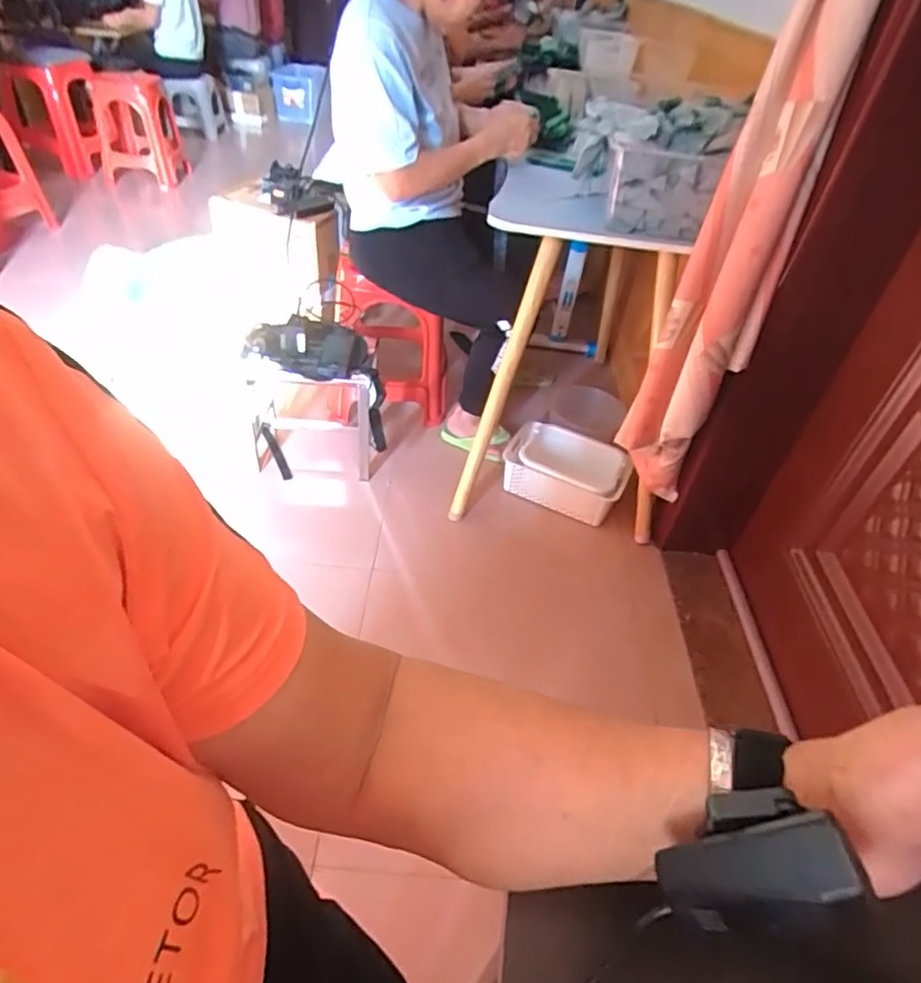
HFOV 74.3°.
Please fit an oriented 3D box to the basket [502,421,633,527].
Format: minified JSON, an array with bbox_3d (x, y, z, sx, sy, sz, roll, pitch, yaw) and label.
[{"bbox_3d":[0.280,-0.045,1.642,0.311,0.146,0.212,18,44,11],"label":"basket"}]

